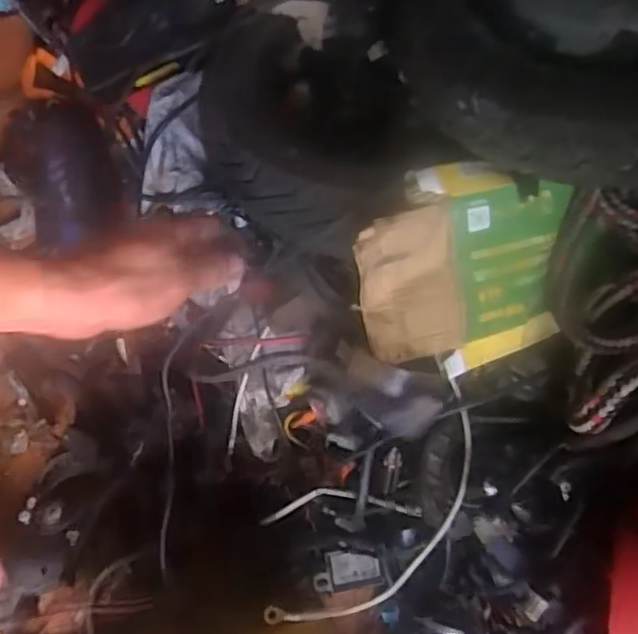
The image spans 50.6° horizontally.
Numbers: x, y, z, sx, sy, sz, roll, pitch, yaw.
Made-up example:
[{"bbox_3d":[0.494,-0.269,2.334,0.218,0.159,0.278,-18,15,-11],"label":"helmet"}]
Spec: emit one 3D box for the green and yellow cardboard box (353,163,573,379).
[{"bbox_3d":[0.106,-0.035,0.495,0.155,0.029,0.144,-9,106,-8],"label":"green and yellow cardboard box"}]

